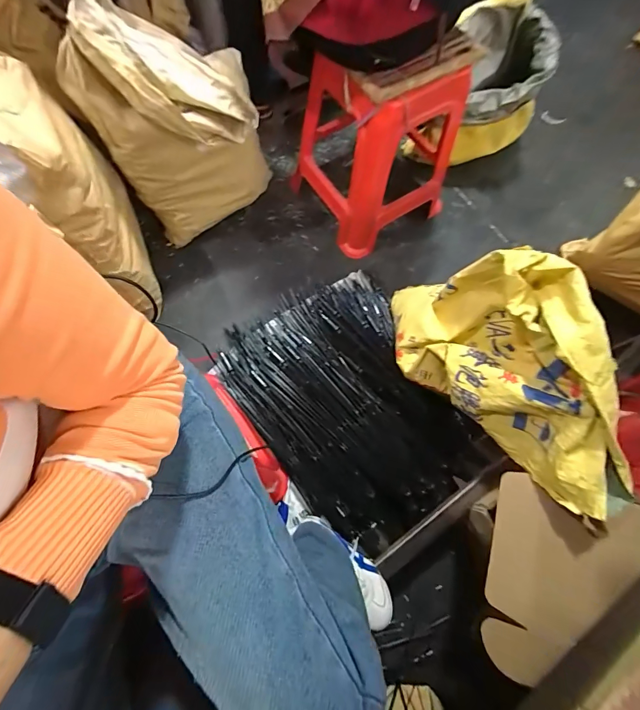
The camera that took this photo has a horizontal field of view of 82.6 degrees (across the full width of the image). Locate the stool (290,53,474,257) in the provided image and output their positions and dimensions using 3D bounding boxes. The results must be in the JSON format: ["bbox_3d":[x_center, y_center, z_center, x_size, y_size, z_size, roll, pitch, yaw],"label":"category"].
[{"bbox_3d":[0.143,-0.597,1.044,0.316,0.451,0.356,-34,76,-13],"label":"stool"}]

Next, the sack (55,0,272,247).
[{"bbox_3d":[-0.345,-0.563,0.936,0.381,0.541,0.218,-23,74,-10],"label":"sack"}]

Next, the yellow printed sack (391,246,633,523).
[{"bbox_3d":[0.365,0.039,0.721,0.171,0.385,0.492,-33,76,-12],"label":"yellow printed sack"}]

